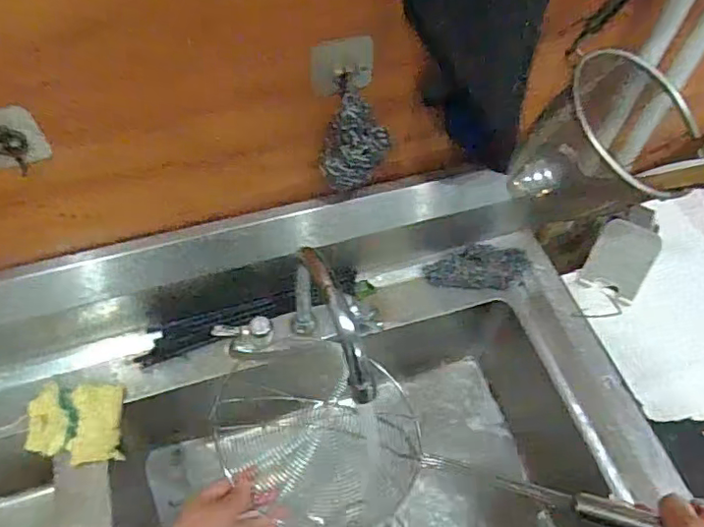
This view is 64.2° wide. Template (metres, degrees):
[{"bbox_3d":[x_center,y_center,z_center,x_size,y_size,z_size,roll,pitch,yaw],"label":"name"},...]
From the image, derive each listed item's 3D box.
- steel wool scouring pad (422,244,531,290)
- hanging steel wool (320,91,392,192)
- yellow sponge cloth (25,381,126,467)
[{"bbox_3d":[0.160,0.007,0.718,0.129,0.027,0.052,-1,57,-3],"label":"steel wool scouring pad"},{"bbox_3d":[0.003,-0.115,0.541,0.060,0.078,0.052,-34,64,-22],"label":"hanging steel wool"},{"bbox_3d":[-0.299,0.171,0.608,0.093,0.016,0.090,-6,57,-6],"label":"yellow sponge cloth"}]

